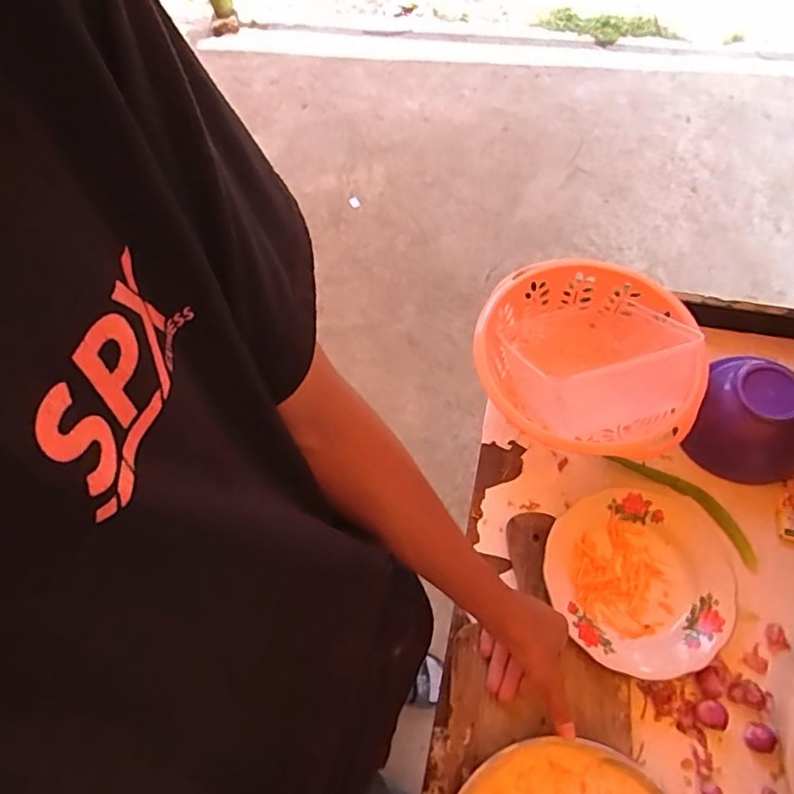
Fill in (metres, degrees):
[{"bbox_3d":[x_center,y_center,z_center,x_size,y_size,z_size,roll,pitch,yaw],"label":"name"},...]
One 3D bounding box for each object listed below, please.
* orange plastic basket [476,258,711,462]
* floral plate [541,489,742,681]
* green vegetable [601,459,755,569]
[{"bbox_3d":[0.228,-0.035,0.673,0.232,0.121,0.247,-2,63,4],"label":"orange plastic basket"},{"bbox_3d":[0.261,0.187,0.589,0.199,0.034,0.175,-16,64,-6],"label":"floral plate"},{"bbox_3d":[0.325,0.113,0.630,0.042,0.014,0.178,-41,68,-17],"label":"green vegetable"}]

